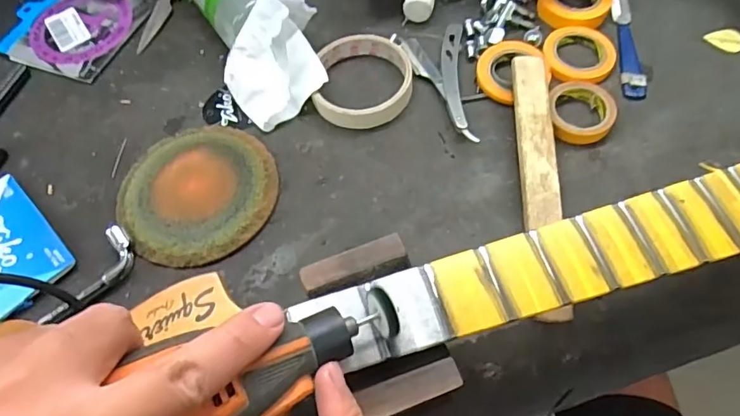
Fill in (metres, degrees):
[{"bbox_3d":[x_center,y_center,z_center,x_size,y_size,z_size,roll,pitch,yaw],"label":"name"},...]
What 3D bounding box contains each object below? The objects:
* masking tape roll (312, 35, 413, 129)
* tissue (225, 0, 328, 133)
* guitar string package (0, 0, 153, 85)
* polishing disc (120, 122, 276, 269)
[{"bbox_3d":[-0.005,-0.104,0.416,0.077,0.018,0.089,3,62,5],"label":"masking tape roll"},{"bbox_3d":[-0.072,-0.119,0.404,0.090,0.068,0.065,-30,64,-12],"label":"tissue"},{"bbox_3d":[-0.284,-0.172,0.480,0.122,0.012,0.104,20,65,14],"label":"guitar string package"},{"bbox_3d":[-0.130,-0.015,0.384,0.114,0.013,0.118,-2,62,3],"label":"polishing disc"}]

